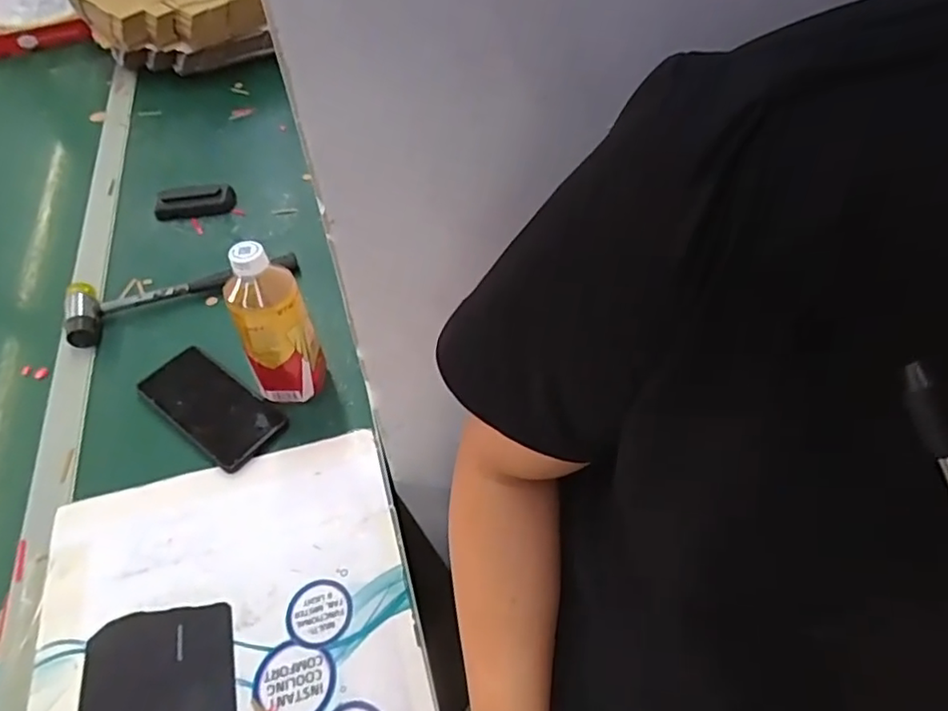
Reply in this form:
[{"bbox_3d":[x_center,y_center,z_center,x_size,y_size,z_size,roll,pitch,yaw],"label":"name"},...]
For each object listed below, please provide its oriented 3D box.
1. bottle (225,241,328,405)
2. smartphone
[{"bbox_3d":[-0.197,-0.027,0.585,0.072,0.178,0.060,-14,53,-11],"label":"bottle"},{"bbox_3d":[-0.280,0.052,0.628,0.158,0.010,0.076,30,58,23],"label":"smartphone"}]

